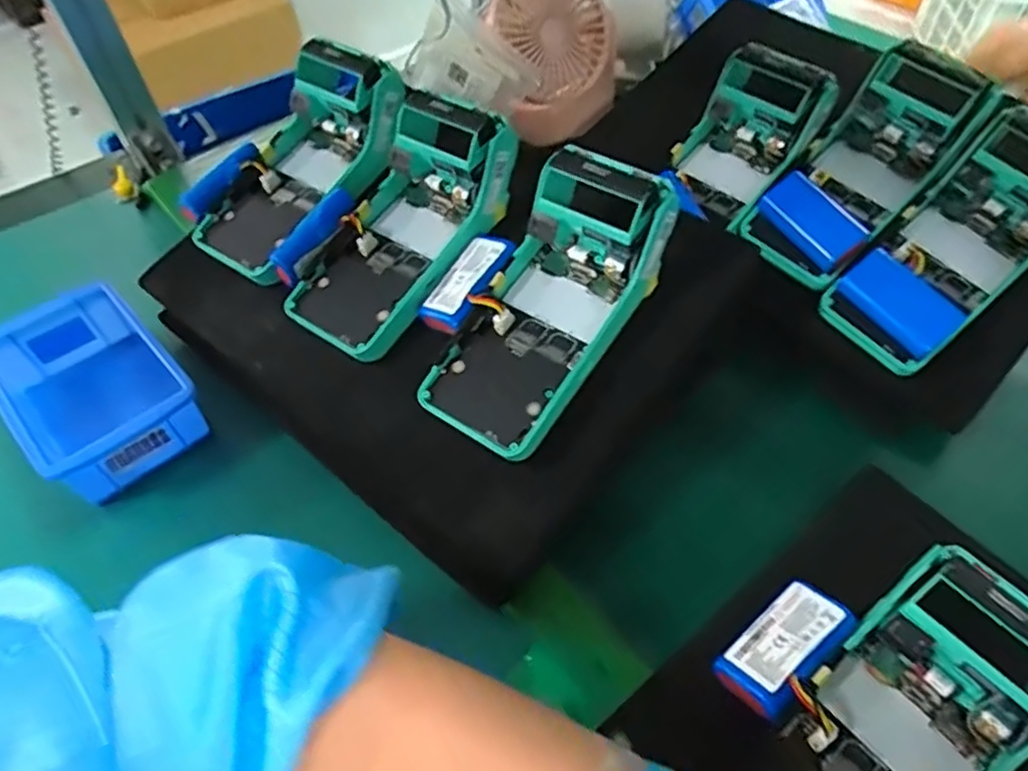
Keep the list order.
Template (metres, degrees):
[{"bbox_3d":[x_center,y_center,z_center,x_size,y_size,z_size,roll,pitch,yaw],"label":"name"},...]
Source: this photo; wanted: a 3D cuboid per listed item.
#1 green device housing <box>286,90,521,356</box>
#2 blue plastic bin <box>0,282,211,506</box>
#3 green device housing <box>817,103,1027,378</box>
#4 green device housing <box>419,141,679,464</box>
[{"bbox_3d":[-0.070,-0.097,0.416,0.080,0.055,0.168,31,86,22],"label":"green device housing"},{"bbox_3d":[-0.277,0.005,0.438,0.093,0.060,0.135,-38,61,-25],"label":"blue plastic bin"},{"bbox_3d":[0.279,-0.087,0.414,0.164,0.057,0.074,-45,61,3],"label":"green device housing"},{"bbox_3d":[0.020,-0.043,0.374,0.078,0.056,0.169,32,88,22],"label":"green device housing"}]

